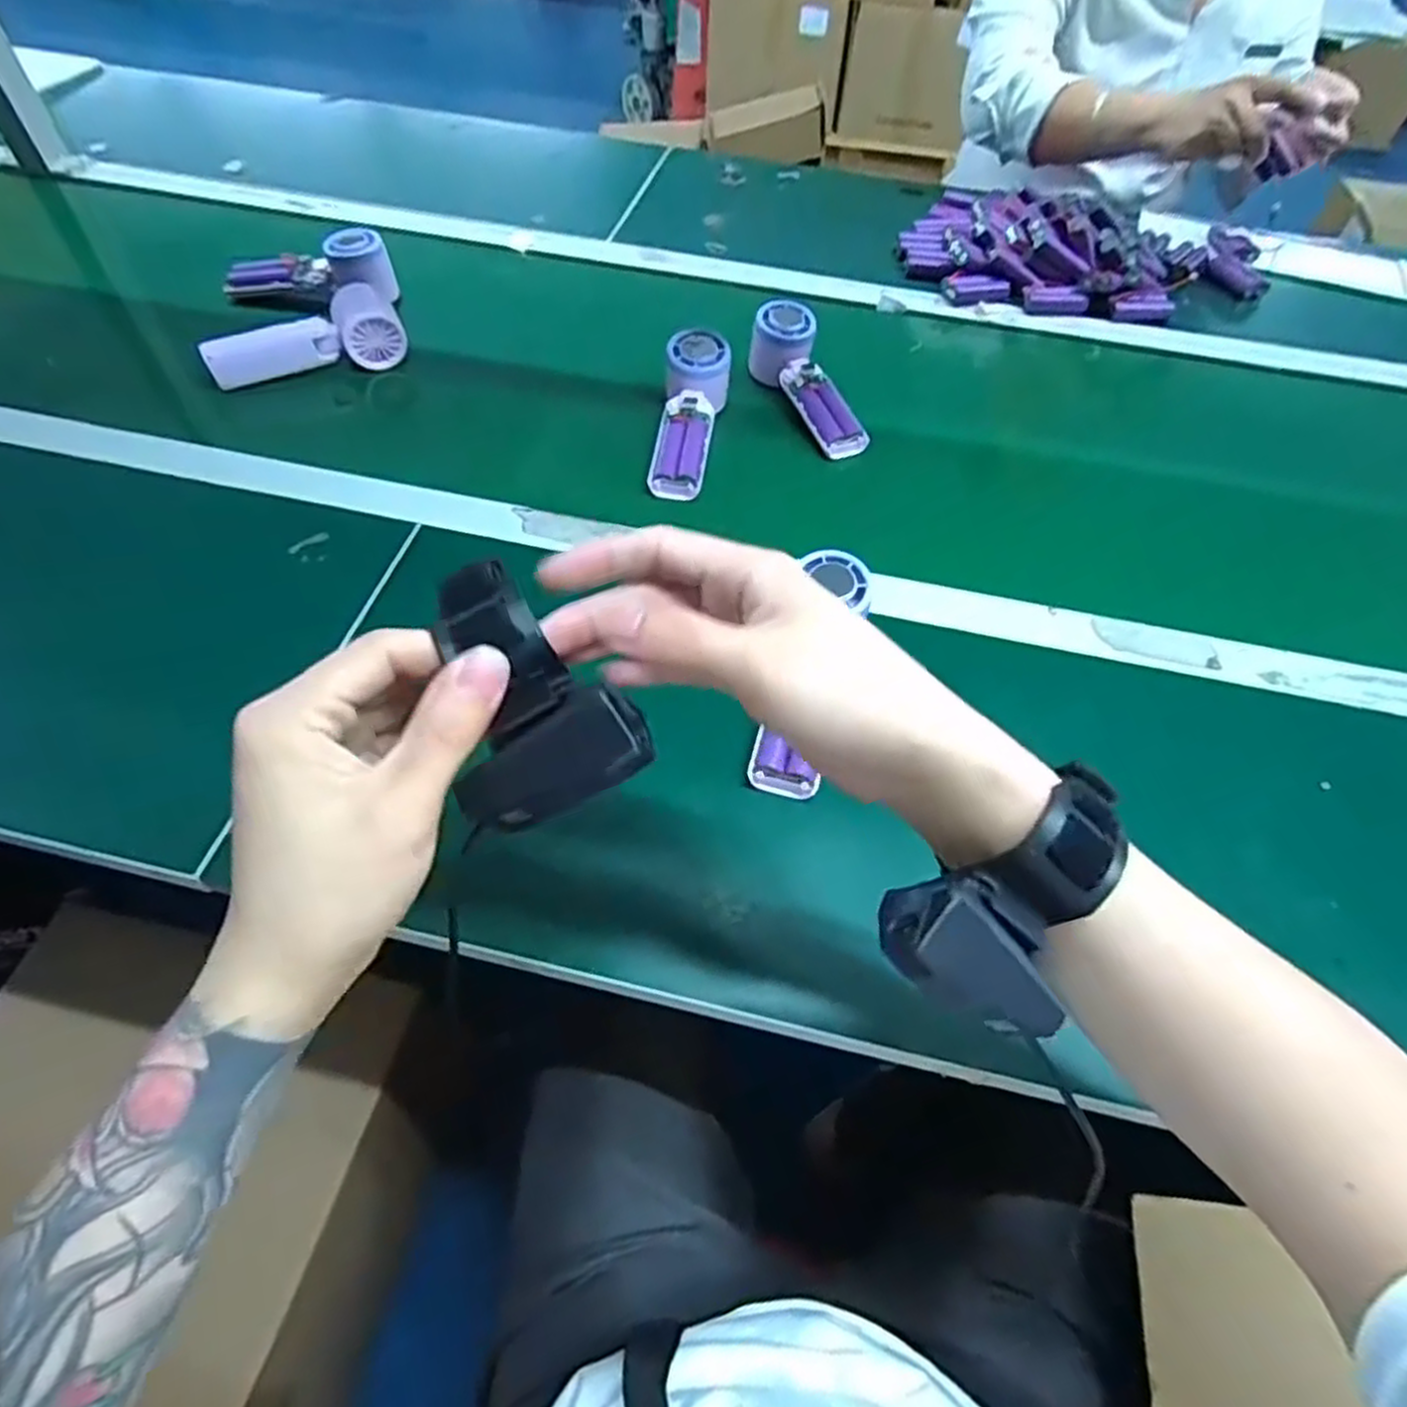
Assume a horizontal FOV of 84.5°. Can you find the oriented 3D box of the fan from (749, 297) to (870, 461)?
[{"bbox_3d":[0.095,-0.291,0.710,0.051,0.047,0.167,-21,75,-18],"label":"fan"}]

